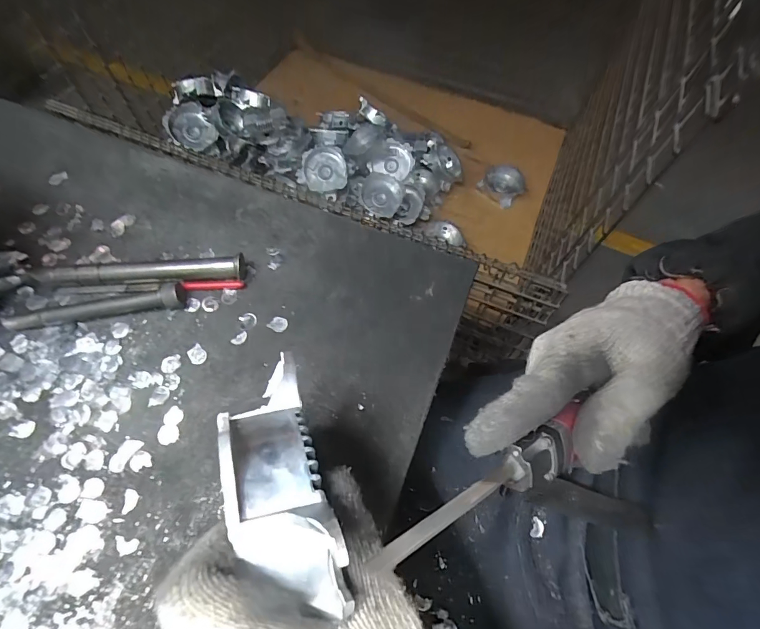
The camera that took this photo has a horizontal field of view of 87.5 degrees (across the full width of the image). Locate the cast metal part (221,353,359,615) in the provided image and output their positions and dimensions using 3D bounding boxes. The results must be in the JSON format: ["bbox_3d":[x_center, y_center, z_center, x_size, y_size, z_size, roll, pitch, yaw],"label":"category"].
[{"bbox_3d":[-0.048,0.071,0.182,0.040,0.028,0.113,-17,54,-10],"label":"cast metal part"}]

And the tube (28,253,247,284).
[{"bbox_3d":[-0.223,-0.040,0.374,0.186,0.023,0.021,-2,65,-3],"label":"tube"}]

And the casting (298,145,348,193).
[{"bbox_3d":[-0.169,-0.420,1.146,0.145,0.046,0.138,0,86,-2],"label":"casting"}]

